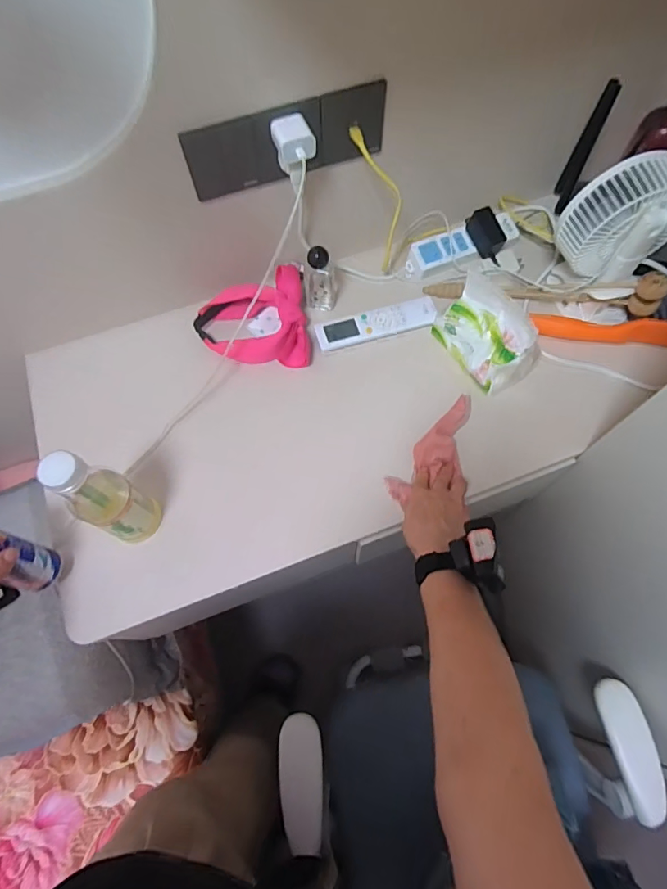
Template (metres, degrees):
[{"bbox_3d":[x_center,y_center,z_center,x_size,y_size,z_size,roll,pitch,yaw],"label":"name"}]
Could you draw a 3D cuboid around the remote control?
[{"bbox_3d":[0.068,-0.186,0.737,0.186,0.020,0.048,-14,67,-5],"label":"remote control"}]

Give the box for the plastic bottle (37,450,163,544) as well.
[{"bbox_3d":[-0.260,0.064,0.542,0.055,0.202,0.060,0,67,1],"label":"plastic bottle"}]

